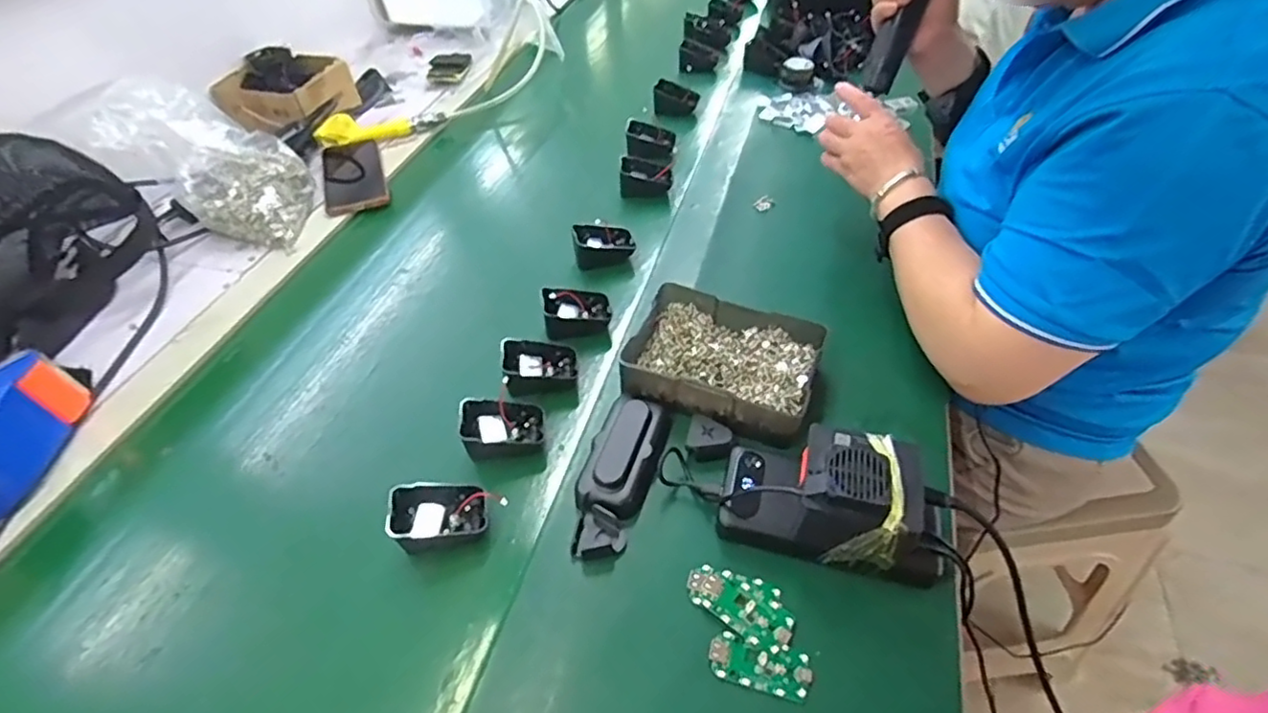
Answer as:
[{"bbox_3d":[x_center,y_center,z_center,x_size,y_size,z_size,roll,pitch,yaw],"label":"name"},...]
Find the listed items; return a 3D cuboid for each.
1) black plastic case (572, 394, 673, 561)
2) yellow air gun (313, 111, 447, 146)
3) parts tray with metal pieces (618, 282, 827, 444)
[{"bbox_3d":[-0.012,0.087,0.494,0.048,0.026,0.142,12,47,15],"label":"black plastic case"},{"bbox_3d":[-0.366,-0.334,0.915,0.175,0.039,0.043,-14,46,-10],"label":"yellow air gun"},{"bbox_3d":[0.080,0.007,0.567,0.157,0.055,0.118,13,47,17],"label":"parts tray with metal pieces"}]

